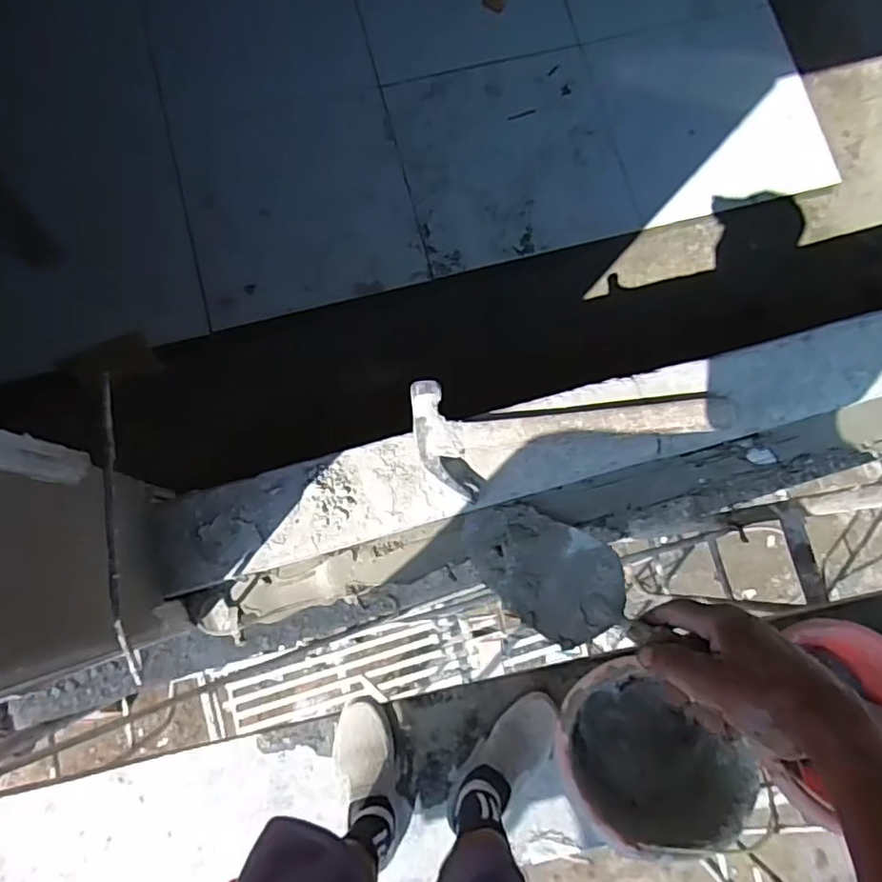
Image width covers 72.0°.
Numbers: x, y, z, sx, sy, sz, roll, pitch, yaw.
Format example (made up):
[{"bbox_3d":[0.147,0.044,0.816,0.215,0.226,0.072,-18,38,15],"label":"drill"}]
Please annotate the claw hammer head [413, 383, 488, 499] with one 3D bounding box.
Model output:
[{"bbox_3d":[-0.001,0.003,0.503,0.040,0.027,0.104,-26,83,-6],"label":"claw hammer head"}]

